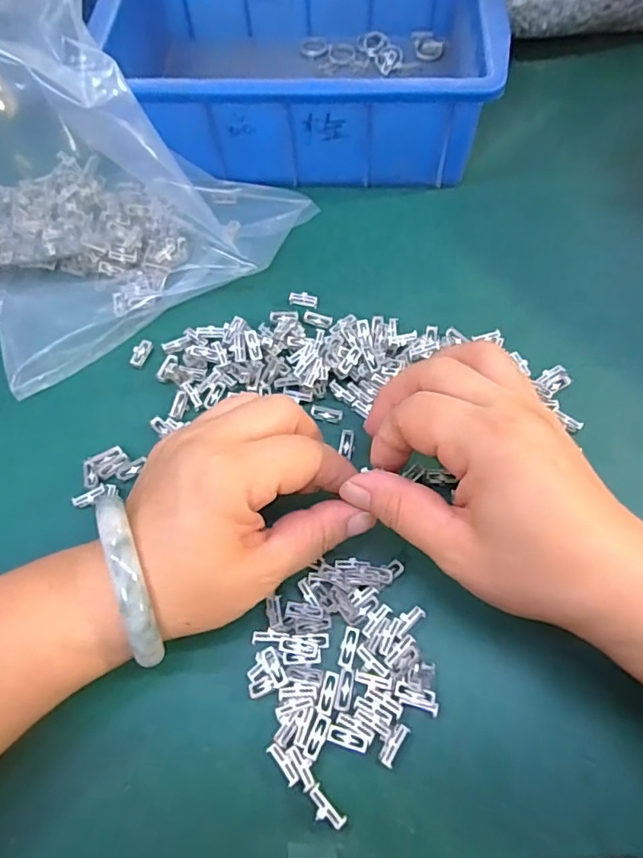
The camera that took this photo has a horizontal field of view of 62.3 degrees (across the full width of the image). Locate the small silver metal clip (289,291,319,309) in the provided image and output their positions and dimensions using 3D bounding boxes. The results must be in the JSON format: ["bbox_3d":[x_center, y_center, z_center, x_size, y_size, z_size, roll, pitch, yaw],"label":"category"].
[{"bbox_3d":[-0.011,-0.076,0.312,0.017,0.005,0.008,20,69,10],"label":"small silver metal clip"}]

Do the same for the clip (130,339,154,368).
[{"bbox_3d":[-0.103,-0.044,0.302,0.009,0.006,0.017,21,69,10],"label":"clip"}]

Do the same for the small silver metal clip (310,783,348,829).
[{"bbox_3d":[0.001,0.149,0.207,0.017,0.005,0.008,42,74,17],"label":"small silver metal clip"}]

